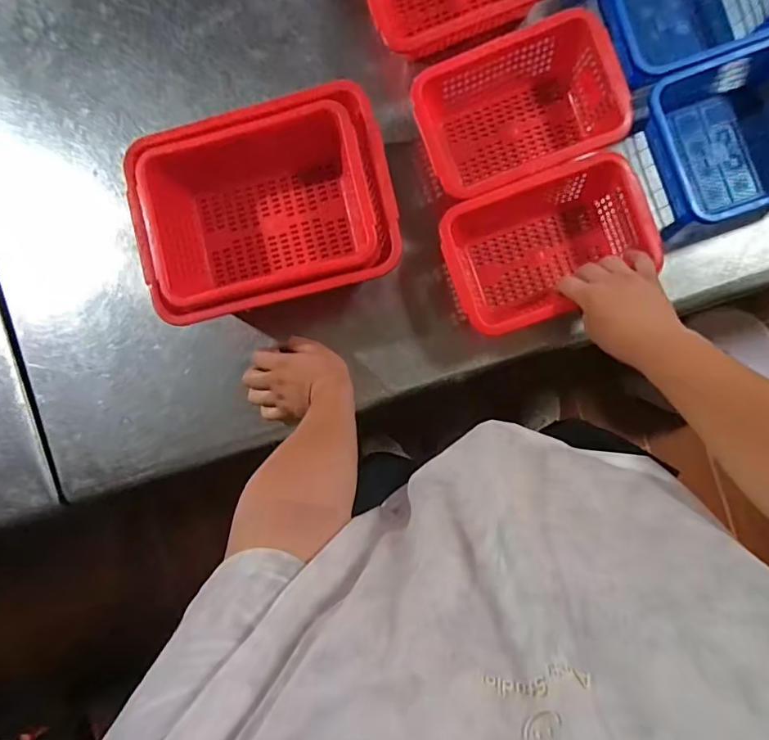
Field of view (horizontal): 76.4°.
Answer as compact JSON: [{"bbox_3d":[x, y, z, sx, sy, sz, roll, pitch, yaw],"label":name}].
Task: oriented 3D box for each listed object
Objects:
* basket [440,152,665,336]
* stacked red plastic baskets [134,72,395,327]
[{"bbox_3d":[0.191,-0.144,0.595,0.223,0.076,0.159,-19,86,7],"label":"basket"},{"bbox_3d":[-0.145,-0.210,0.618,0.302,0.107,0.218,-18,87,7],"label":"stacked red plastic baskets"}]

